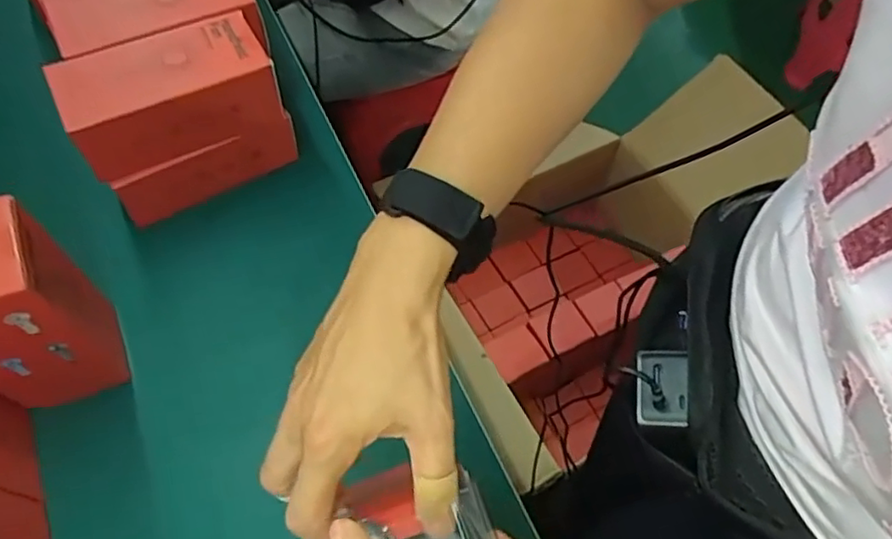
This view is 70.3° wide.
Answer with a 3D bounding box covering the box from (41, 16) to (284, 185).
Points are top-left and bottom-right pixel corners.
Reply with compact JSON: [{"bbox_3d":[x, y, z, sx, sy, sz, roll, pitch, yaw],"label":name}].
[{"bbox_3d":[-0.255,-0.165,0.592,0.180,0.078,0.087,-23,64,-17],"label":"box"}]

